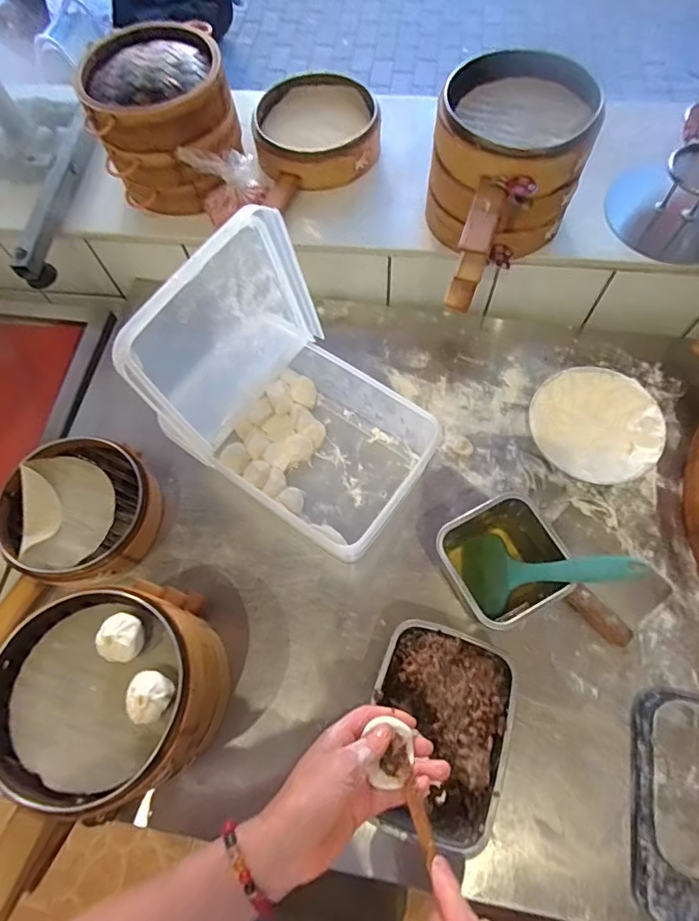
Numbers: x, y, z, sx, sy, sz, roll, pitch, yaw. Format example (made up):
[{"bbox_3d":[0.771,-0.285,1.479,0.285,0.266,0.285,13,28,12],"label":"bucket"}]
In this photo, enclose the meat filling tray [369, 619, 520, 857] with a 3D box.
[{"bbox_3d":[0.087,0.271,0.517,0.131,0.077,0.181,16,69,10],"label":"meat filling tray"}]

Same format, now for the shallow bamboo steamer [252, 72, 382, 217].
[{"bbox_3d":[-0.048,-0.476,0.737,0.181,0.045,0.192,-10,67,-1],"label":"shallow bamboo steamer"}]

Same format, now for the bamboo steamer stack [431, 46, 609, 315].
[{"bbox_3d":[0.180,-0.329,0.612,0.176,0.134,0.268,11,68,8],"label":"bamboo steamer stack"}]

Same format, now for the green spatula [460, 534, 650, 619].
[{"bbox_3d":[0.202,0.121,0.529,0.023,0.194,0.086,31,64,-33],"label":"green spatula"}]

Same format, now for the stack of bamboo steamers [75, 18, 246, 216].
[{"bbox_3d":[-0.246,-0.459,0.688,0.175,0.137,0.185,-10,67,-1],"label":"stack of bamboo steamers"}]

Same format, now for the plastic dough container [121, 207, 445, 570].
[{"bbox_3d":[-0.061,-0.060,0.537,0.280,0.309,0.196,33,72,16],"label":"plastic dough container"}]

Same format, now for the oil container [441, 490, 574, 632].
[{"bbox_3d":[0.166,0.119,0.565,0.114,0.099,0.122,-28,68,-9],"label":"oil container"}]

